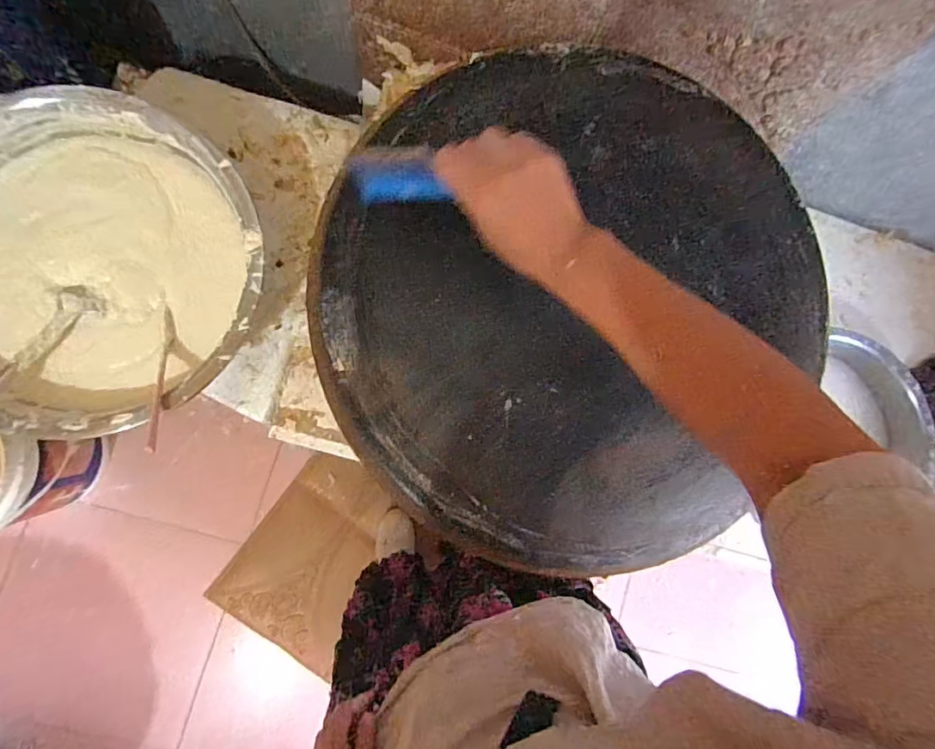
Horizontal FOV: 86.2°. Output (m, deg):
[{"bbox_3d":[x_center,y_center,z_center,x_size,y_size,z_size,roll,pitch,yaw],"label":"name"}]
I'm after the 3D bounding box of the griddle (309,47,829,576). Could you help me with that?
[{"bbox_3d":[0.109,-0.079,0.506,0.491,0.031,0.521,1,85,-7],"label":"griddle"}]

